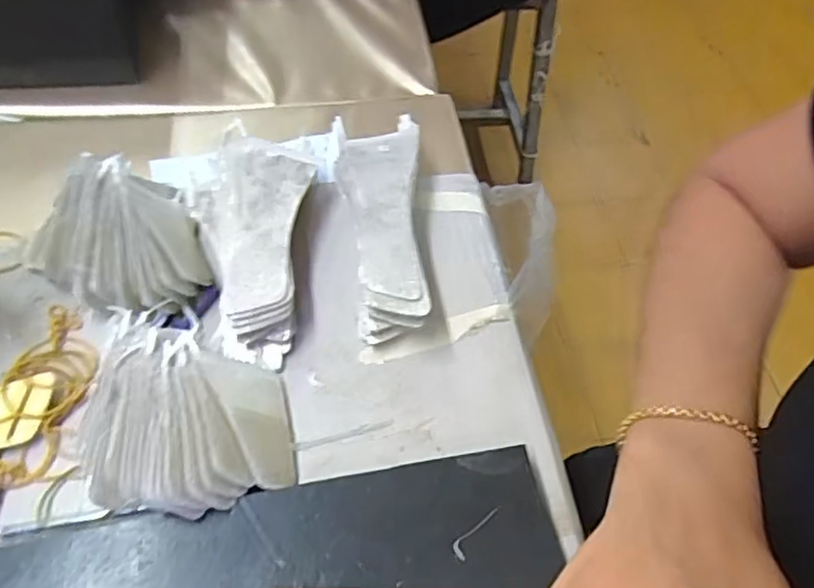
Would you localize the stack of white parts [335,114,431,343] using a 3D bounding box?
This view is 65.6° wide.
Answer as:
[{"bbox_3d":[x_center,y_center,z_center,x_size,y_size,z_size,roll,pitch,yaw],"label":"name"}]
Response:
[{"bbox_3d":[-0.020,-0.052,0.466,0.061,0.048,0.184,0,55,-5],"label":"stack of white parts"}]

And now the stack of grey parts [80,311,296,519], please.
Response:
[{"bbox_3d":[-0.125,0.070,0.369,0.120,0.040,0.119,5,55,-2],"label":"stack of grey parts"}]

